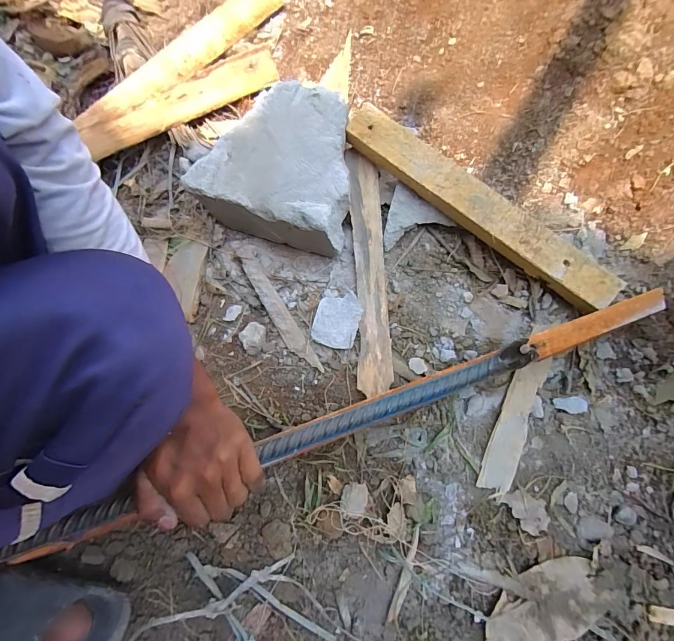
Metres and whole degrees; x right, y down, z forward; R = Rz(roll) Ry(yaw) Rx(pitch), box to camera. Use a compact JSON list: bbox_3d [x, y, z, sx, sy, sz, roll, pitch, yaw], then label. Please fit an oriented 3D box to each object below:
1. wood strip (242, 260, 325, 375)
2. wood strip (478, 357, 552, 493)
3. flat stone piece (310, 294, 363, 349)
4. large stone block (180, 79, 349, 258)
[{"bbox_3d":[-0.078,-0.008,0.511,0.024,0.015,0.181,-32,83,1],"label":"wood strip"},{"bbox_3d":[0.218,0.124,0.459,0.037,0.004,0.170,23,80,9],"label":"wood strip"},{"bbox_3d":[0.000,0.000,0.498,0.057,0.009,0.070,15,81,3],"label":"flat stone piece"},{"bbox_3d":[-0.067,-0.217,0.528,0.205,0.099,0.197,19,78,10],"label":"large stone block"}]

